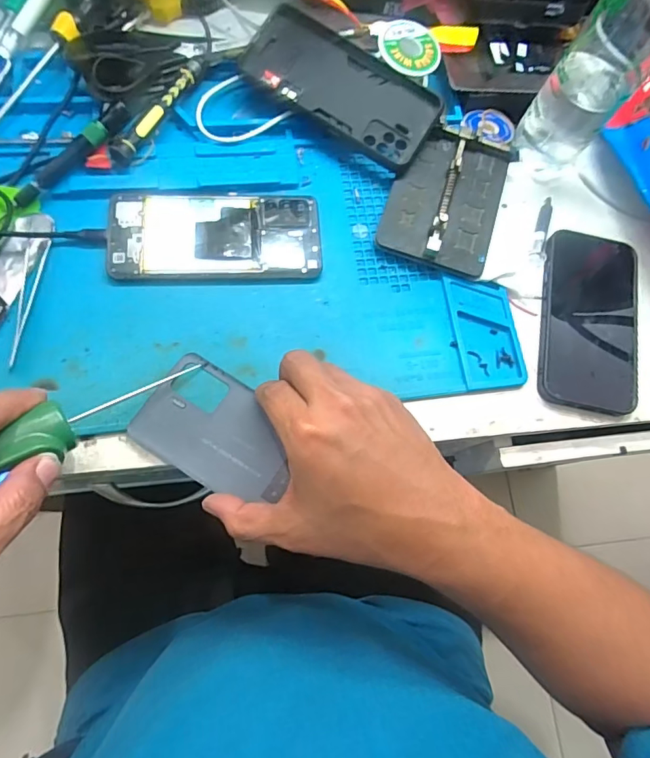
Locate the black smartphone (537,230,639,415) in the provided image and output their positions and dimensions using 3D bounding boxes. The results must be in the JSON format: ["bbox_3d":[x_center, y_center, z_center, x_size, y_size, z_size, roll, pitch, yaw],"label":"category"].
[{"bbox_3d":[0.208,-0.047,0.365,0.074,0.007,0.143,11,73,-3],"label":"black smartphone"}]

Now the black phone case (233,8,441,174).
[{"bbox_3d":[0.013,-0.241,0.391,0.161,0.017,0.084,25,84,-1],"label":"black phone case"}]

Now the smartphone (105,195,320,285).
[{"bbox_3d":[-0.082,-0.109,0.357,0.156,0.005,0.072,-3,77,-7],"label":"smartphone"}]

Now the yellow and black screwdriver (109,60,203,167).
[{"bbox_3d":[-0.131,-0.212,0.367,0.015,0.014,0.108,31,73,3],"label":"yellow and black screwdriver"}]

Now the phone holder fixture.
[{"bbox_3d":[0.099,-0.149,0.381,0.086,0.020,0.123,19,73,-1],"label":"phone holder fixture"}]

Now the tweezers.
[{"bbox_3d":[-0.210,-0.055,0.328,0.015,0.005,0.098,3,73,-6],"label":"tweezers"}]

